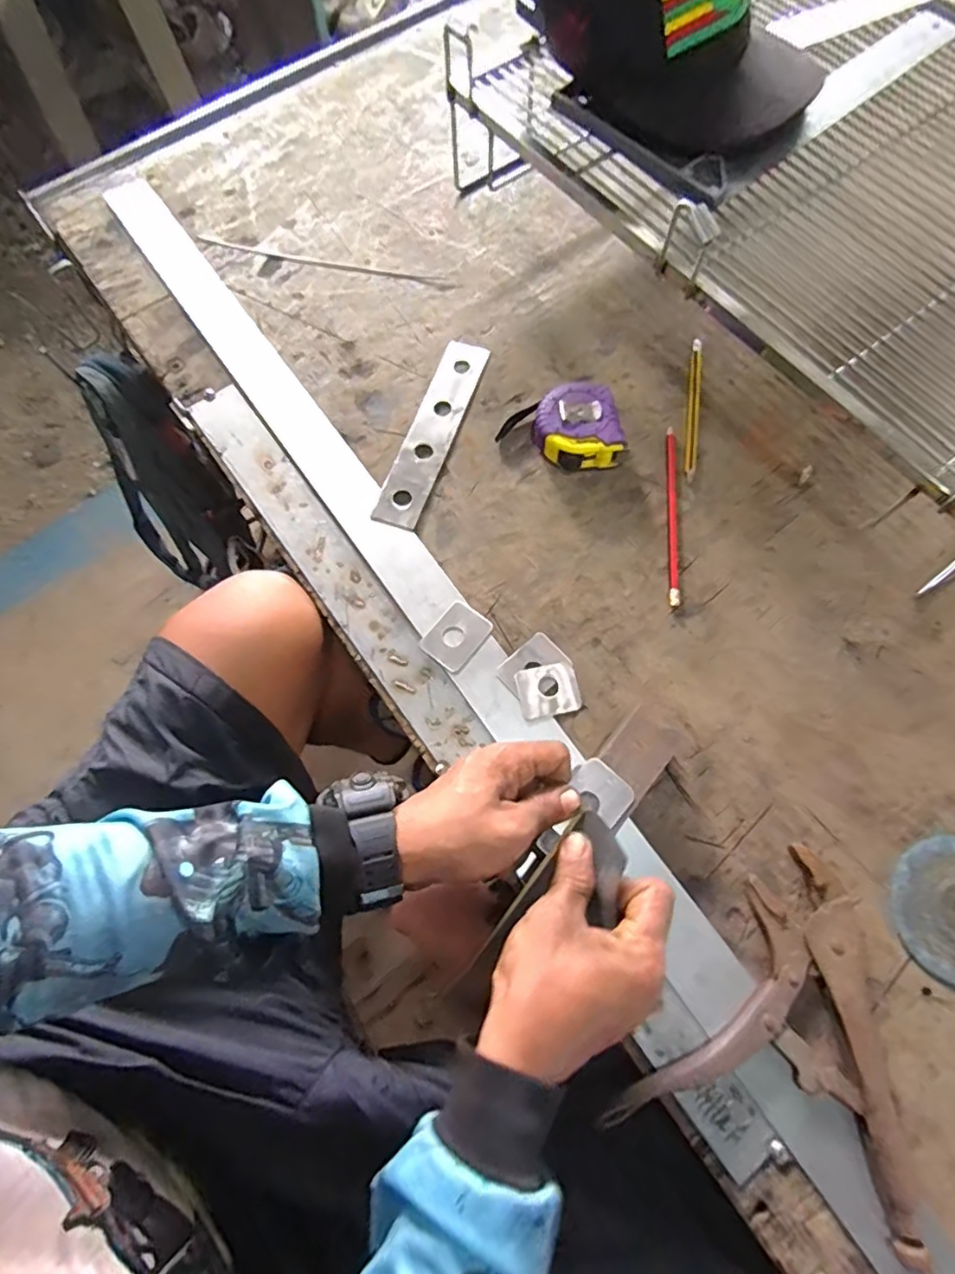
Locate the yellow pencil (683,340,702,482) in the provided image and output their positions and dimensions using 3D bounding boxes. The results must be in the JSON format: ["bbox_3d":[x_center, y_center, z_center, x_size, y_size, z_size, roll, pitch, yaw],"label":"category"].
[{"bbox_3d":[0.194,-0.206,0.526,0.011,0.004,0.149,9,71,5],"label":"yellow pencil"}]

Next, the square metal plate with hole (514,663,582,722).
[{"bbox_3d":[0.054,0.041,0.447,0.047,0.004,0.038,-14,71,-3],"label":"square metal plate with hole"}]

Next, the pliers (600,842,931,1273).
[{"bbox_3d":[0.194,0.233,0.370,0.168,0.022,0.189,19,72,8],"label":"pliers"}]

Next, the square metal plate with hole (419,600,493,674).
[{"bbox_3d":[-0.016,-0.001,0.462,0.039,0.006,0.052,37,76,13],"label":"square metal plate with hole"}]

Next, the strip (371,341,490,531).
[{"bbox_3d":[-0.040,-0.185,0.528,0.041,0.006,0.200,18,72,8],"label":"strip"}]

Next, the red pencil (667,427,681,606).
[{"bbox_3d":[0.163,-0.104,0.490,0.009,0.004,0.165,4,71,3],"label":"red pencil"}]

